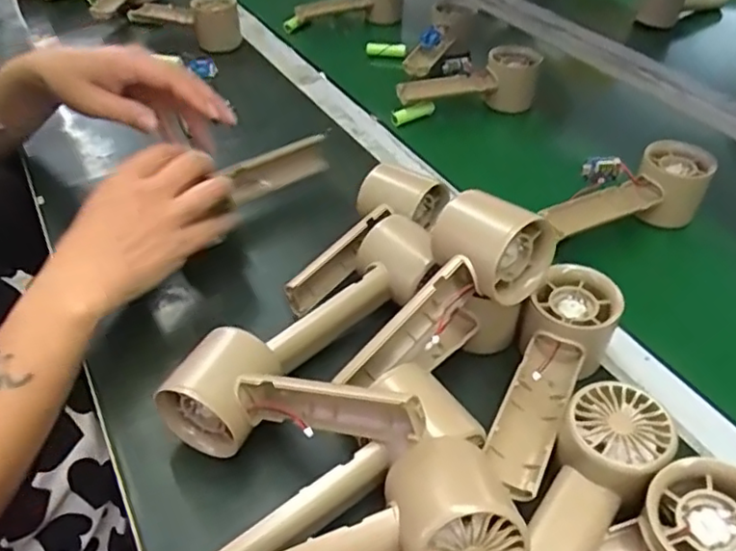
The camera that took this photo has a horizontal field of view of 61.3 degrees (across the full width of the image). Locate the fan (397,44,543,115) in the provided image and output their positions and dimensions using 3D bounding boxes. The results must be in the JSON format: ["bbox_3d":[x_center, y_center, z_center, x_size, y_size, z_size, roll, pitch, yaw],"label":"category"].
[{"bbox_3d":[0.110,-0.212,0.679,0.153,0.056,0.043,-5,44,-4],"label":"fan"}]

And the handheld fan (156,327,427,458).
[{"bbox_3d":[-0.040,0.066,0.352,0.153,0.053,0.060,2,42,22],"label":"handheld fan"}]

